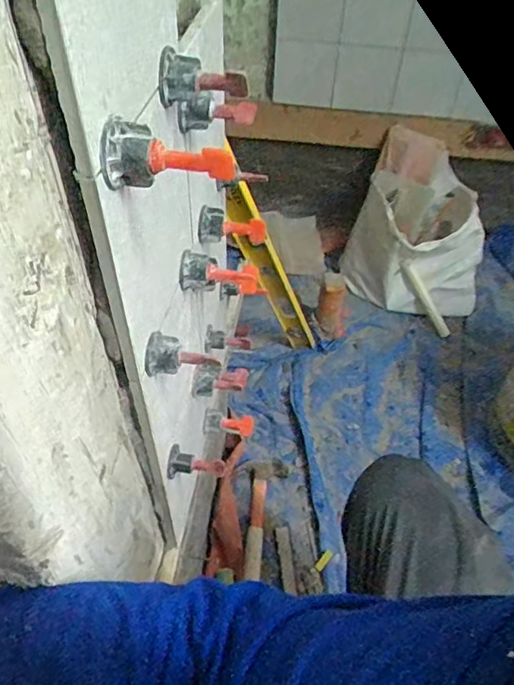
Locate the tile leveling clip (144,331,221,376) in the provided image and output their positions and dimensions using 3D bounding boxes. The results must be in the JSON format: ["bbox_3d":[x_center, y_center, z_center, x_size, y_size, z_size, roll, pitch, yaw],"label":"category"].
[{"bbox_3d":[-0.052,0.007,0.359,0.049,0.023,0.023,0,48,-3],"label":"tile leveling clip"}]

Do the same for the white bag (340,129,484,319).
[{"bbox_3d":[0.409,-0.256,1.298,0.346,0.367,0.219,24,51,18],"label":"white bag"}]

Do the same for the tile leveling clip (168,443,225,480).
[{"bbox_3d":[-0.056,0.111,0.472,0.053,0.024,0.028,12,47,-10],"label":"tile leveling clip"}]

